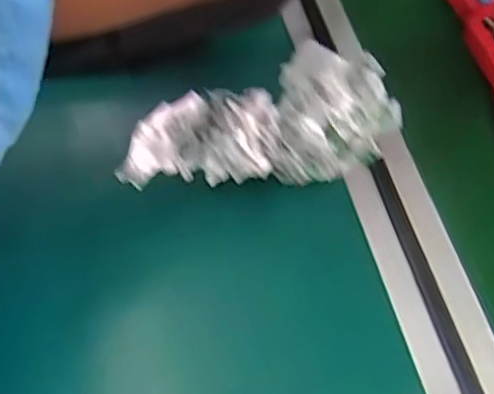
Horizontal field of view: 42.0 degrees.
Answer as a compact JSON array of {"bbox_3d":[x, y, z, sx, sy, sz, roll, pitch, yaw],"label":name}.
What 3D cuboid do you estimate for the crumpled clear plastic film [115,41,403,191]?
[{"bbox_3d":[0.003,-0.036,0.330,0.141,0.046,0.064,-22,59,-12],"label":"crumpled clear plastic film"}]

